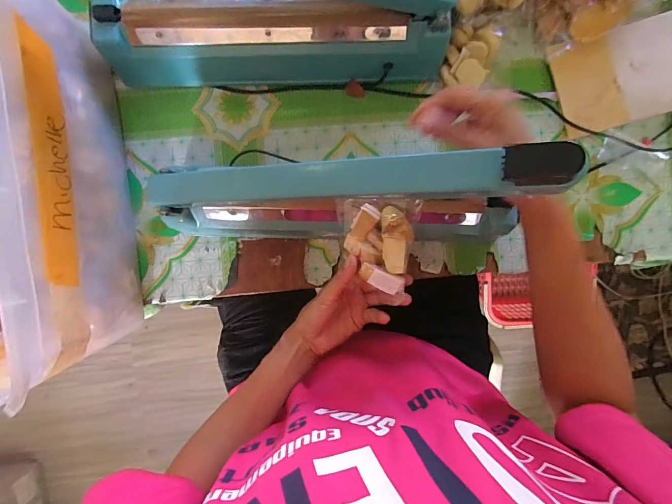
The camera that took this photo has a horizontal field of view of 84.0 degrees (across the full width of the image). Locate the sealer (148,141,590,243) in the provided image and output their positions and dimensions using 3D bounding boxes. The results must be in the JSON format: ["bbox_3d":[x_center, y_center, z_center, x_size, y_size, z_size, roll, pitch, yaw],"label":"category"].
[{"bbox_3d":[0.003,-0.042,0.358,0.349,0.258,0.069,1,94,1],"label":"sealer"}]

